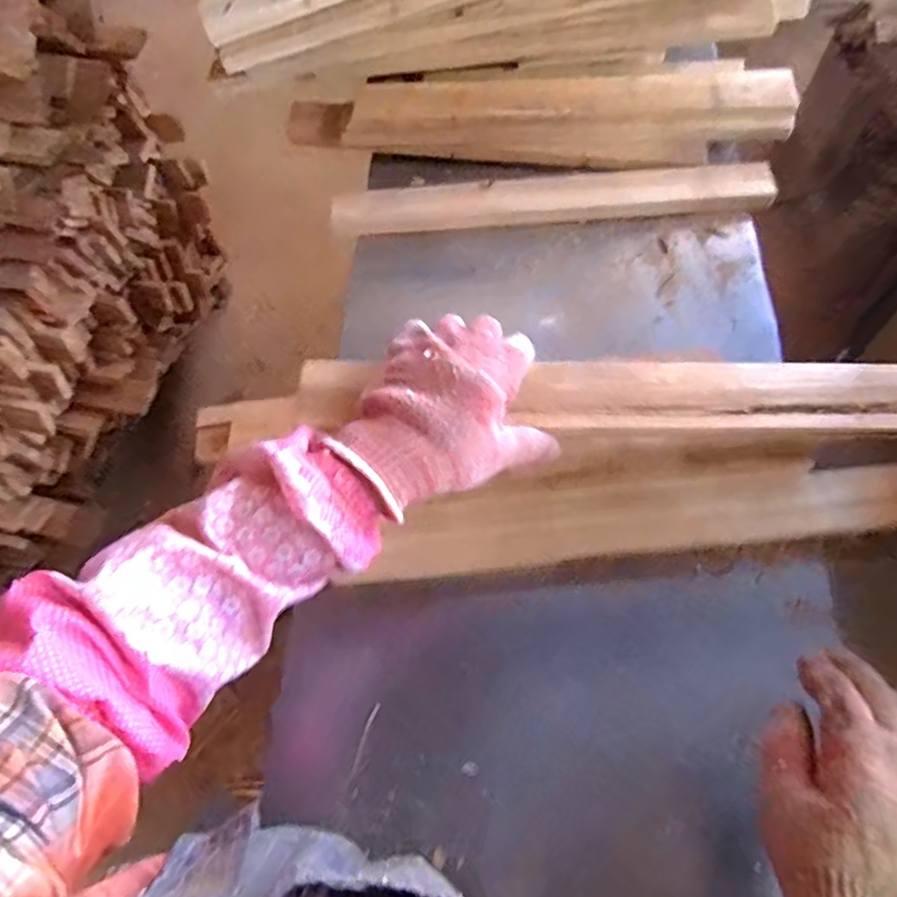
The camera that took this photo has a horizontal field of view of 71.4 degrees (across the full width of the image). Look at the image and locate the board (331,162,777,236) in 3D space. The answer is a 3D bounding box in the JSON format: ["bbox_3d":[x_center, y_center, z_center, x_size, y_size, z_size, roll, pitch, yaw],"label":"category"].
[{"bbox_3d":[0.113,-0.280,0.700,0.474,0.022,0.066,-2,63,3],"label":"board"}]

